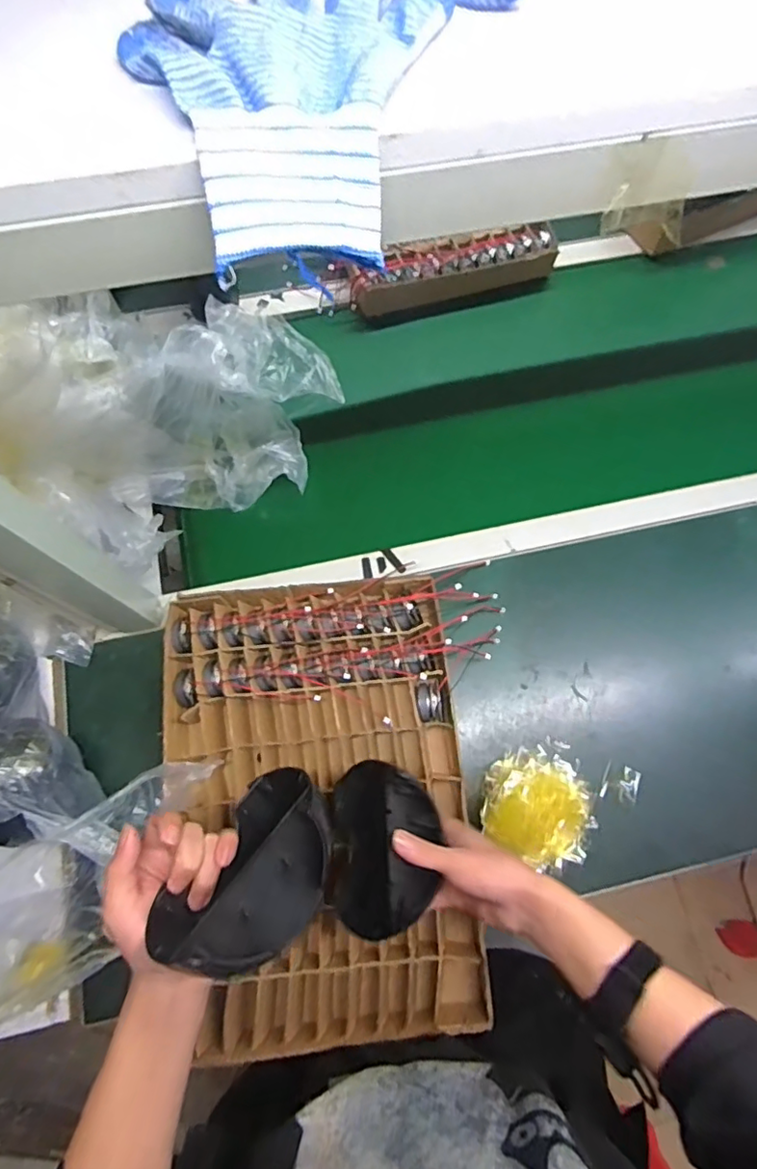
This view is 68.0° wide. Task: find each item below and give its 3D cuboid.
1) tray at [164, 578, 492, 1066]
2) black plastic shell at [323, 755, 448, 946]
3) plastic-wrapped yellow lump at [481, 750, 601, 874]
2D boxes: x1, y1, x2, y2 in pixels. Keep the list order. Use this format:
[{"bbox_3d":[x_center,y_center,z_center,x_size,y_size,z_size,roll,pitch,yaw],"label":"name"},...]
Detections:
[{"bbox_3d":[-0.059,0.224,0.609,0.334,0.048,0.452,-4,72,-2],"label":"tray"},{"bbox_3d":[0.004,0.217,0.467,0.090,0.037,0.127,3,72,0],"label":"black plastic shell"},{"bbox_3d":[0.170,0.237,0.592,0.119,0.091,0.109,28,74,8],"label":"plastic-wrapped yellow lump"}]

